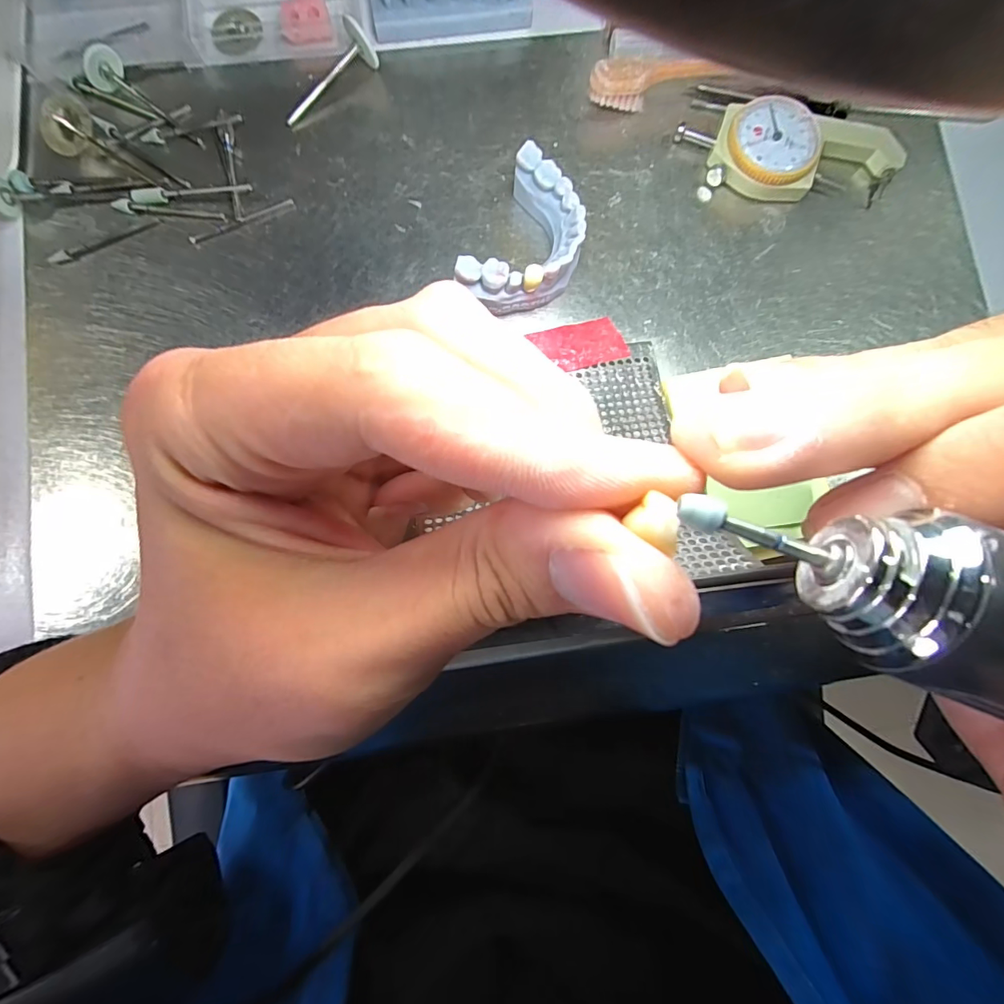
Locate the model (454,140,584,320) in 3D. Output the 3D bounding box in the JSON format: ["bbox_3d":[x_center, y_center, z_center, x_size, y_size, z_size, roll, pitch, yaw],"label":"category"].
[{"bbox_3d":[0.012,-0.101,0.181,0.037,0.023,0.060,27,84,2],"label":"model"}]

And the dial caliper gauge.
[{"bbox_3d":[0.125,-0.150,0.195,0.091,0.012,0.037,-1,84,-1],"label":"dial caliper gauge"}]

